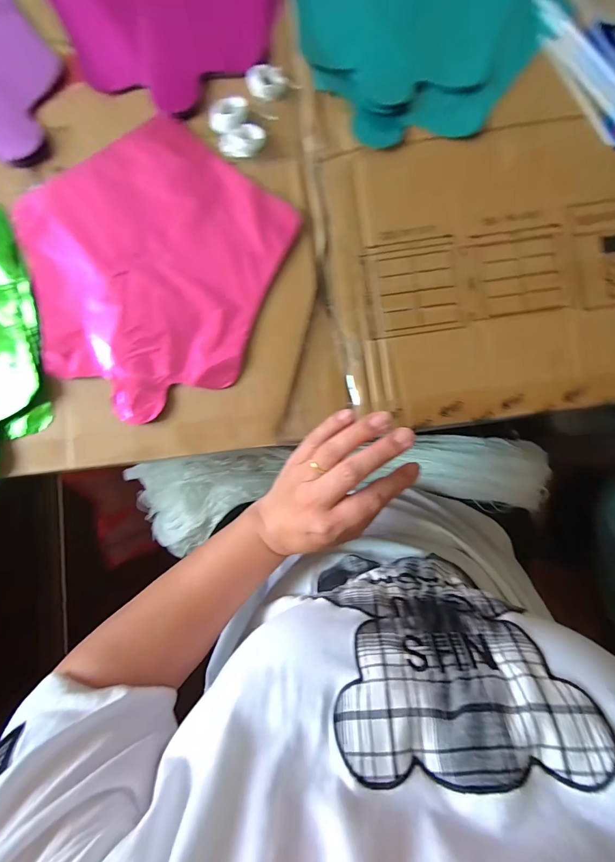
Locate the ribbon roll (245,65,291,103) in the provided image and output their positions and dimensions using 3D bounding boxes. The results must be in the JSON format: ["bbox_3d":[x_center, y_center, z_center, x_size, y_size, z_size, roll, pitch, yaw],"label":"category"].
[{"bbox_3d":[-0.034,-0.305,0.314,0.035,0.007,0.030,-17,86,1],"label":"ribbon roll"}]

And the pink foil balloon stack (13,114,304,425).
[{"bbox_3d":[-0.141,-0.143,0.314,0.224,0.008,0.229,31,88,4],"label":"pink foil balloon stack"}]

